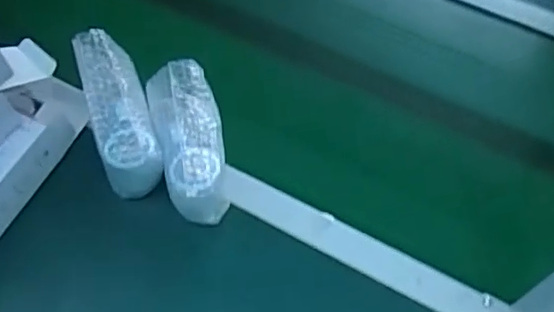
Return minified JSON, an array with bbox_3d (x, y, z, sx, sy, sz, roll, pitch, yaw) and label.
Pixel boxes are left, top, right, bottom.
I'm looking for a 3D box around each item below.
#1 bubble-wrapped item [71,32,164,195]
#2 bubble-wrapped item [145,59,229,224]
[{"bbox_3d":[-0.193,-0.055,0.717,0.068,0.064,0.207,-18,76,-9],"label":"bubble-wrapped item"},{"bbox_3d":[-0.104,-0.016,0.726,0.079,0.088,0.194,-15,62,-8],"label":"bubble-wrapped item"}]

